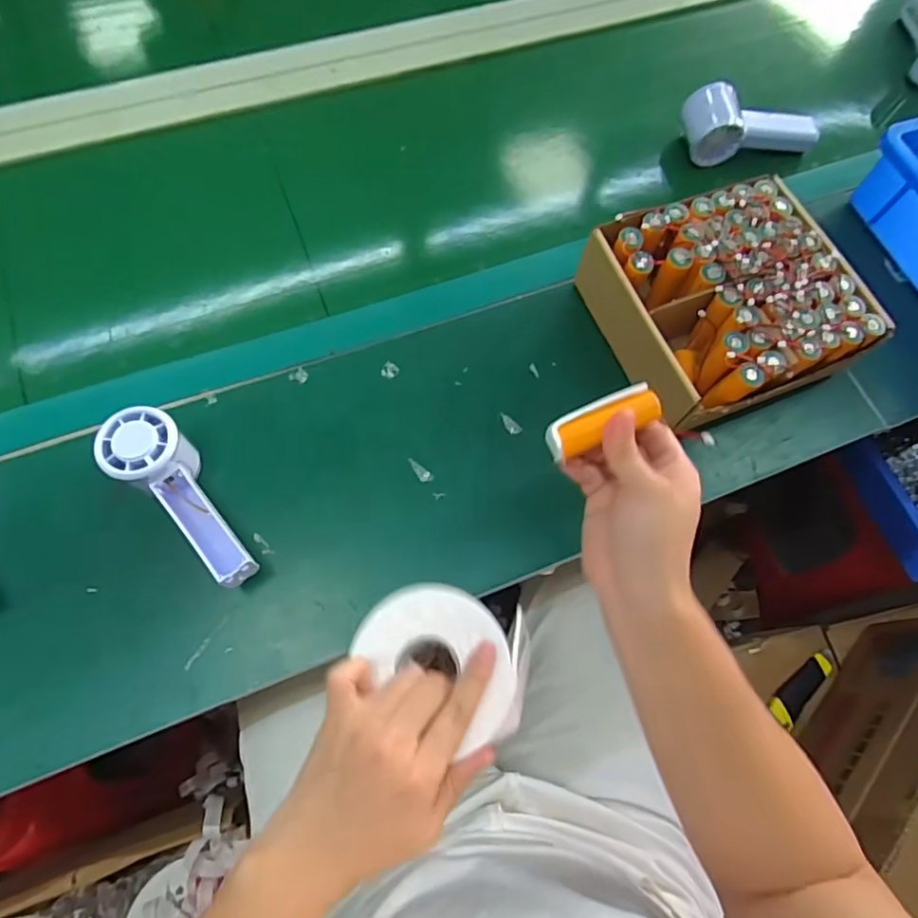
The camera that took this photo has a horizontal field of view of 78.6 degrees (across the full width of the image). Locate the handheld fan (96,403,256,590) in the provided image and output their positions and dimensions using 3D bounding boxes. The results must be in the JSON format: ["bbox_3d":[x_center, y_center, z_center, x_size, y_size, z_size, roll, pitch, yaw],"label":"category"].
[{"bbox_3d":[-0.204,0.028,0.428,0.151,0.061,0.052,41,72,12],"label":"handheld fan"}]

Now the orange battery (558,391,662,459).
[{"bbox_3d":[0.097,-0.023,0.354,0.070,0.019,0.018,-19,71,-11],"label":"orange battery"}]

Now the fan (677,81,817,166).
[{"bbox_3d":[0.323,-0.373,0.623,0.152,0.053,0.069,-12,70,-8],"label":"fan"}]

